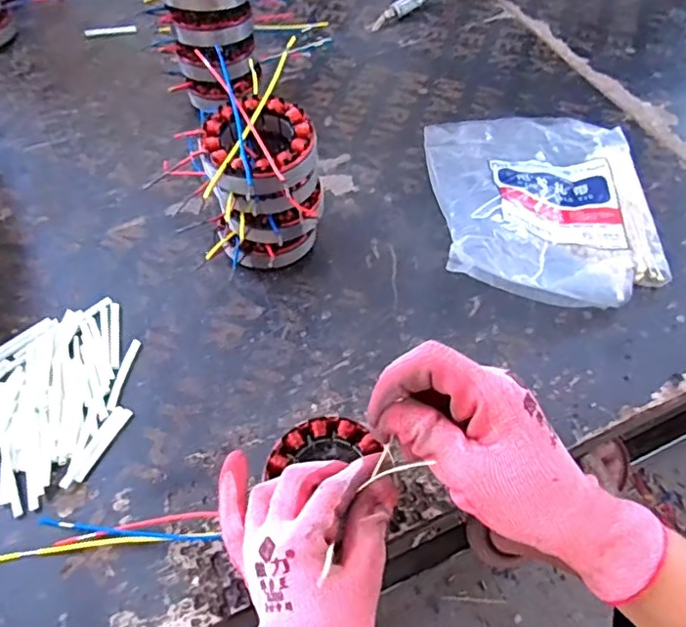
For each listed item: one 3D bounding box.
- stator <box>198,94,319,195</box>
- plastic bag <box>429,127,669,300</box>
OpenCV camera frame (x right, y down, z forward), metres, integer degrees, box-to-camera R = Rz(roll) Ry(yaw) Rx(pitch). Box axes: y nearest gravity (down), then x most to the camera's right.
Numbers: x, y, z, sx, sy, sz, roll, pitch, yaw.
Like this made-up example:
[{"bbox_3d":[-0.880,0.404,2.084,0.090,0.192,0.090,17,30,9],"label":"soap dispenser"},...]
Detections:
[{"bbox_3d":[-0.065,-0.125,0.432,0.088,0.031,0.094,21,59,14],"label":"stator"},{"bbox_3d":[0.188,-0.116,0.531,0.204,0.059,0.250,1,56,1],"label":"plastic bag"}]

